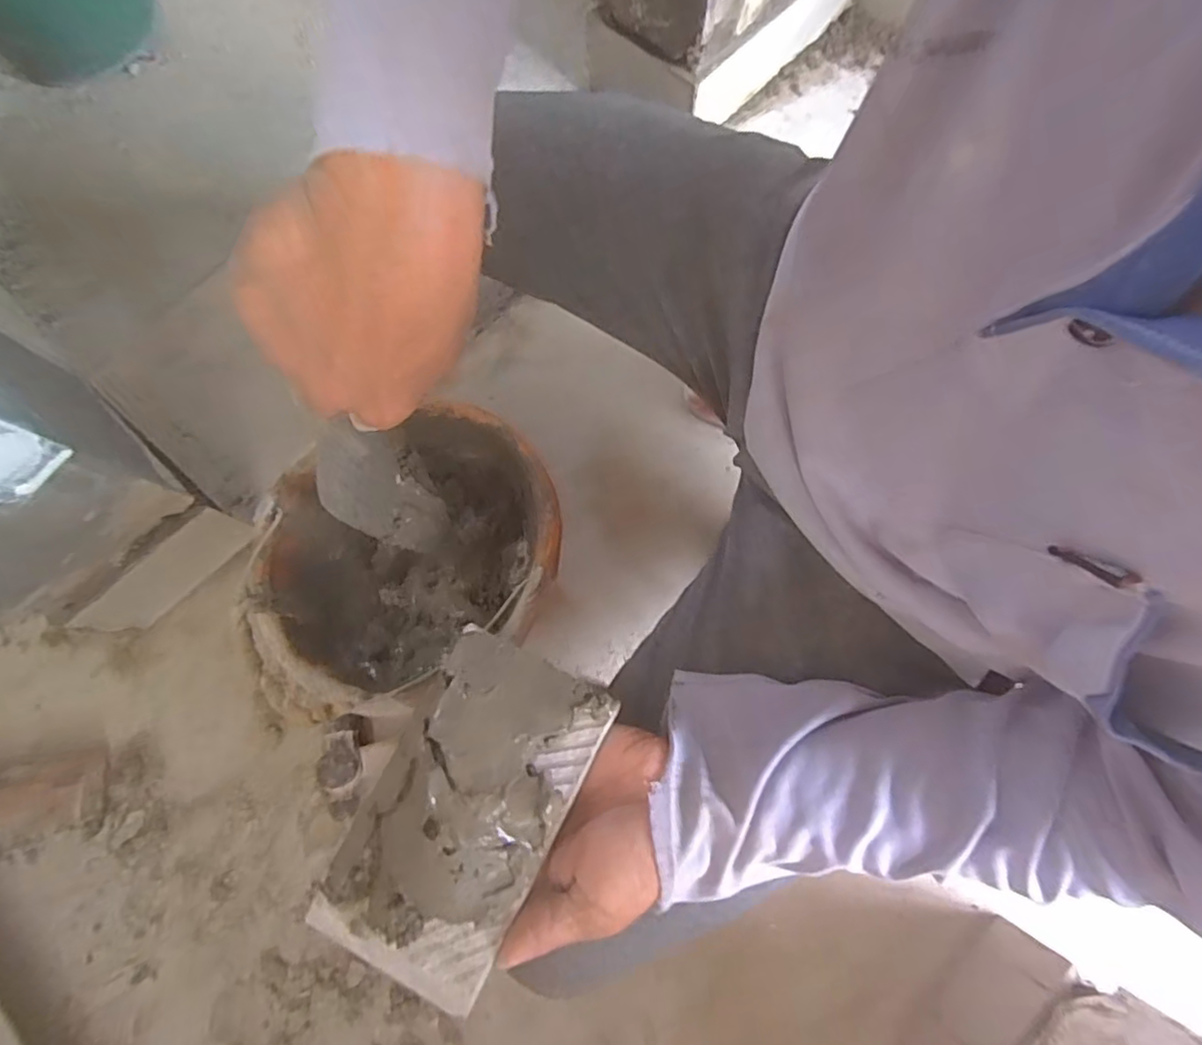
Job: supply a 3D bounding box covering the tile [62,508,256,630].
[{"bbox_3d":[-0.433,0.052,0.610,0.158,0.088,0.013,-43,81,-10],"label":"tile"}]

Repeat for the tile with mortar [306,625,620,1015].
[{"bbox_3d":[-0.069,0.140,0.291,0.091,0.042,0.161,27,78,6],"label":"tile with mortar"}]

